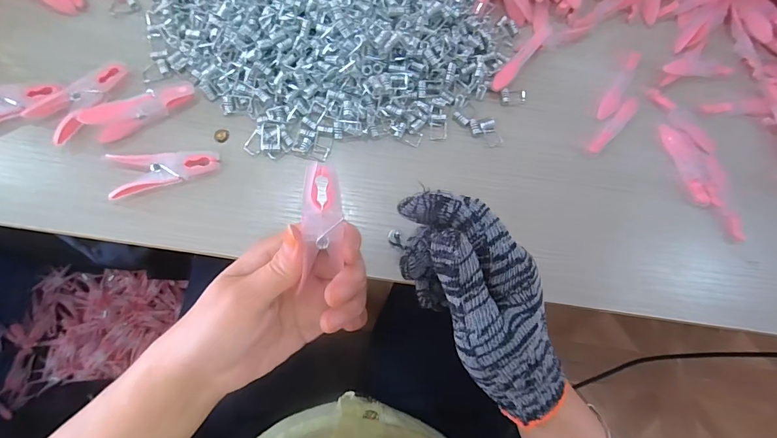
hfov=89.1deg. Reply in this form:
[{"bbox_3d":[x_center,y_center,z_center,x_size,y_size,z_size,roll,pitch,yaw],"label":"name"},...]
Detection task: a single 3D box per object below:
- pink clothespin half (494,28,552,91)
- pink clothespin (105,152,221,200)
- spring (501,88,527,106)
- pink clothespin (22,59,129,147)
[{"bbox_3d":[0.116,-0.140,0.347,0.012,0.008,0.075,41,76,4],"label":"pink clothespin half"},{"bbox_3d":[-0.172,-0.038,0.306,0.077,0.018,0.031,-12,78,-9],"label":"pink clothespin"},{"bbox_3d":[0.110,-0.107,0.344,0.022,0.004,0.014,4,76,-5],"label":"spring"},{"bbox_3d":[-0.238,-0.094,0.306,0.036,0.009,0.077,44,76,5],"label":"pink clothespin"}]

